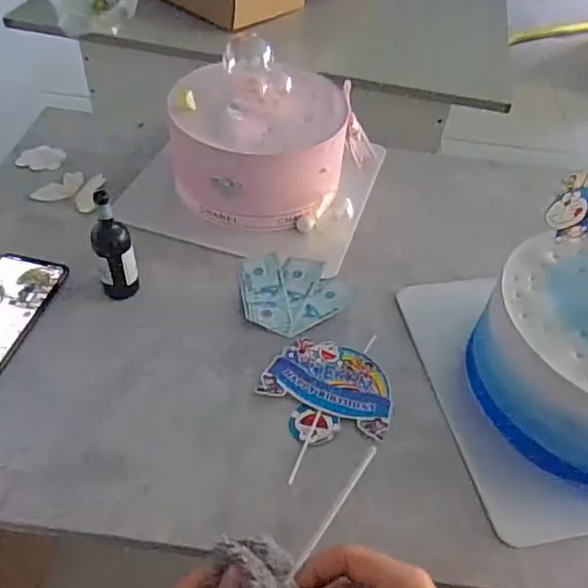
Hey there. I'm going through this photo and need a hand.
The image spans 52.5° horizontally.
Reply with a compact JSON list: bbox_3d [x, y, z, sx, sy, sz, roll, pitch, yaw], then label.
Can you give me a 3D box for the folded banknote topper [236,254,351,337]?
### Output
[{"bbox_3d":[-0.008,-0.007,0.605,0.102,0.004,0.107,-27,55,-25],"label":"folded banknote topper"}]

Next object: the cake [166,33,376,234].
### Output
[{"bbox_3d":[-0.027,-0.173,0.665,0.208,0.135,0.167,6,47,1],"label":"cake"}]

